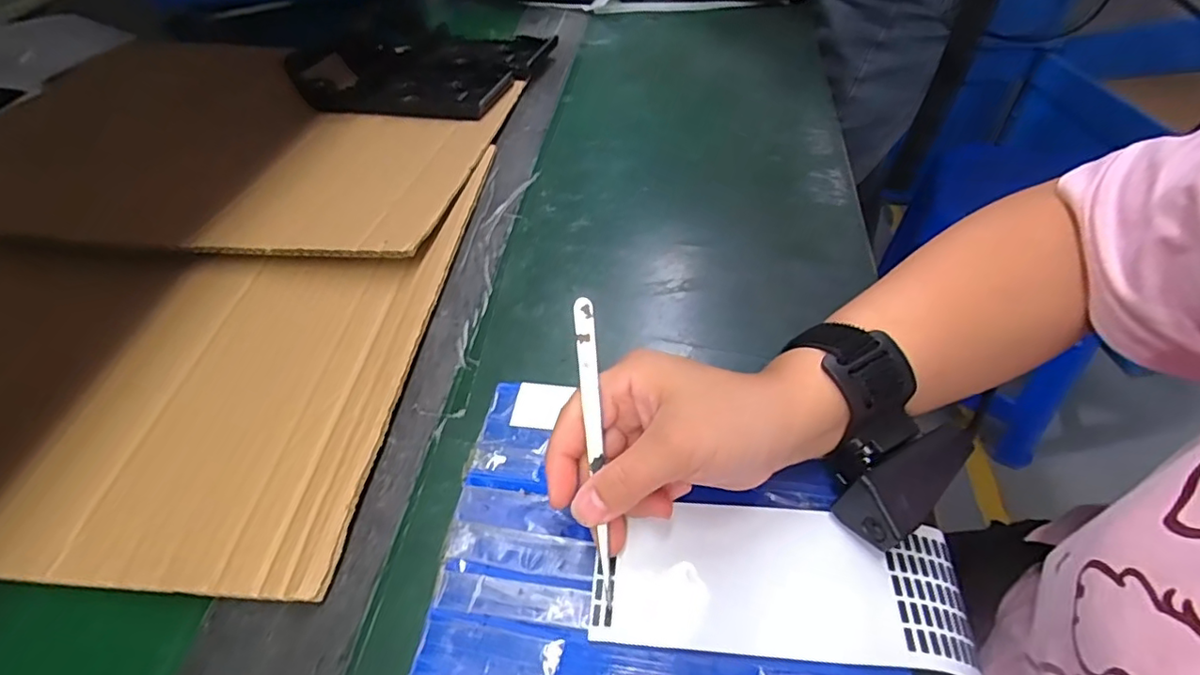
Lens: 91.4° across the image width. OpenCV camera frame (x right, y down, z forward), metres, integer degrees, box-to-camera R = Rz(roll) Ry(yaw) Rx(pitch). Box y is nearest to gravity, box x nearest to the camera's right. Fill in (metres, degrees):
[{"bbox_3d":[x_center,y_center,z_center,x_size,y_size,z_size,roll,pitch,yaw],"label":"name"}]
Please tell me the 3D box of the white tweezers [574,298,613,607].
[{"bbox_3d":[-0.002,0.049,0.259,0.009,0.007,0.131,-5,87,2],"label":"white tweezers"}]

